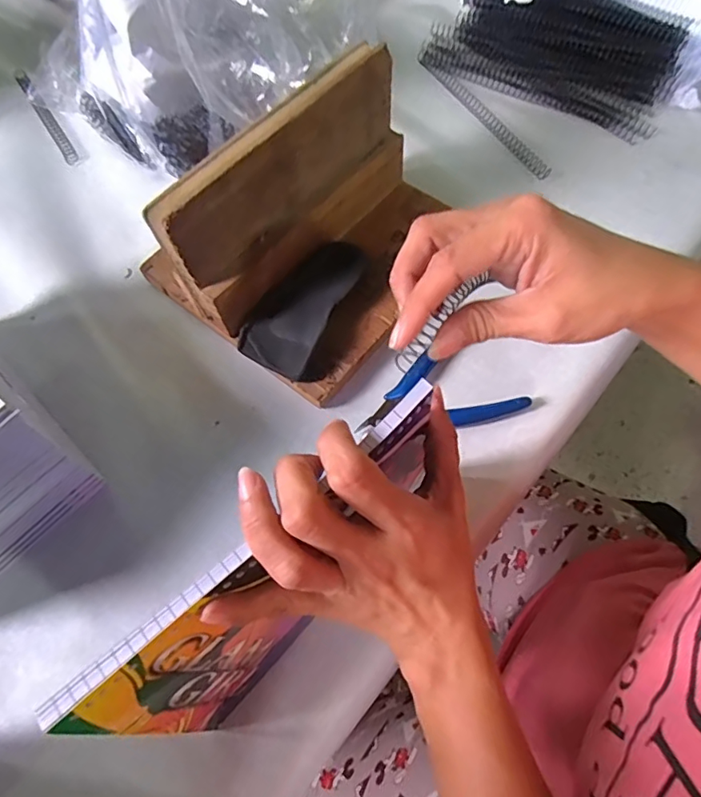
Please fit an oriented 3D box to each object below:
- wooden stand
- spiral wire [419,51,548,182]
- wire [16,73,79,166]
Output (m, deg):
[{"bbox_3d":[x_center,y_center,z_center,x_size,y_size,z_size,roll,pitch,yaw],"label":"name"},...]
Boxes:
[{"bbox_3d":[-0.026,-0.138,0.380,0.176,0.126,0.210,35,73,16],"label":"wooden stand"},{"bbox_3d":[0.127,-0.285,0.502,0.014,0.007,0.205,-29,69,-9],"label":"spiral wire"},{"bbox_3d":[-0.319,-0.297,0.528,0.013,0.010,0.158,-32,69,-11],"label":"wire"}]

